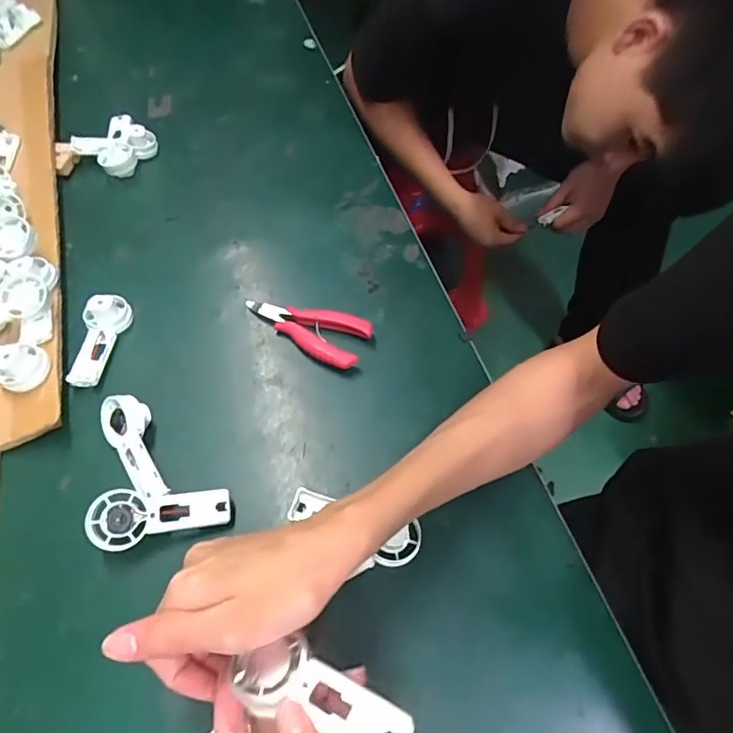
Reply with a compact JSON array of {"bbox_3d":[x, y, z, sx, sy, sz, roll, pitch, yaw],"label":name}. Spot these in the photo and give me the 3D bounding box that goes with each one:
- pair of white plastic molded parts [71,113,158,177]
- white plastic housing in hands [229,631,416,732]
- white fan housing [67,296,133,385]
[{"bbox_3d":[-0.299,-0.264,0.600,0.083,0.034,0.074,27,63,17],"label":"pair of white plastic molded parts"},{"bbox_3d":[-0.023,0.154,0.237,0.091,0.019,0.033,10,58,26],"label":"white plastic housing in hands"},{"bbox_3d":[-0.243,-0.025,0.452,0.032,0.031,0.092,5,59,5],"label":"white fan housing"}]

